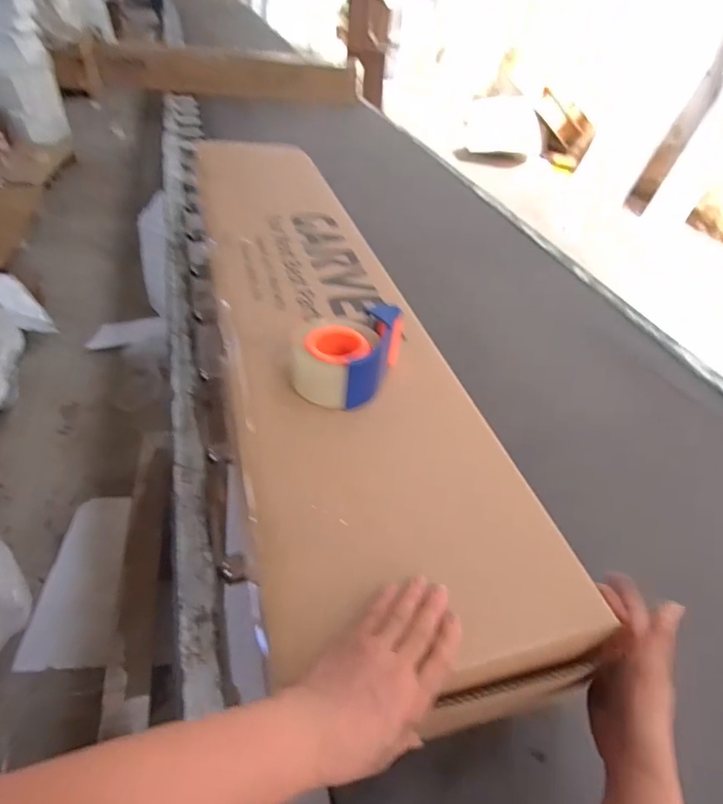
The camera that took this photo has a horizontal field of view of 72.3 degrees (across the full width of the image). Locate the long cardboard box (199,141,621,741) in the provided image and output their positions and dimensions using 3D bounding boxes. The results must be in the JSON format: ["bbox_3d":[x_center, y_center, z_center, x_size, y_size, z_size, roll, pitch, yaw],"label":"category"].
[{"bbox_3d":[-0.092,-0.185,0.794,0.282,0.053,1.229,-9,46,-15],"label":"long cardboard box"}]

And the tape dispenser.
[{"bbox_3d":[-0.016,-0.061,0.606,0.095,0.068,0.145,19,43,15],"label":"tape dispenser"}]

